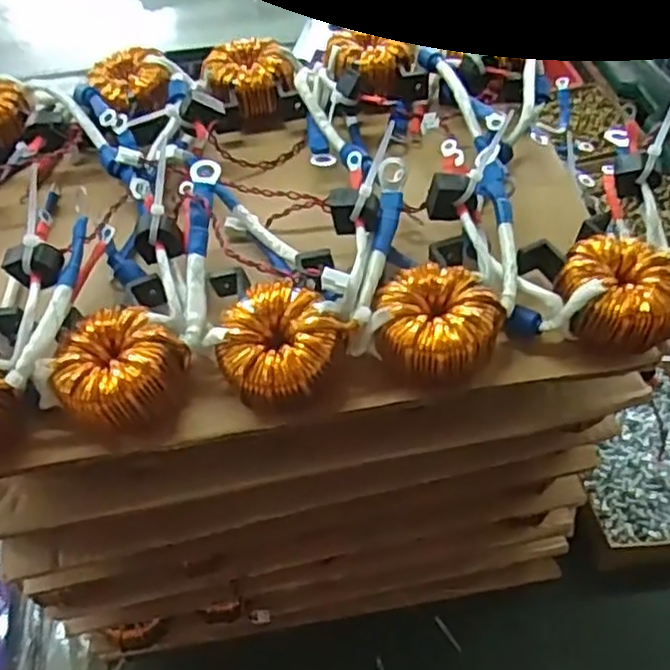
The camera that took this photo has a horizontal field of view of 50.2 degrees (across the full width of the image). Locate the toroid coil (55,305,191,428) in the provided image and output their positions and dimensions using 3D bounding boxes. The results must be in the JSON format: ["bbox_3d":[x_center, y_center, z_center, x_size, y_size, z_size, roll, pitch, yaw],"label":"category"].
[{"bbox_3d":[-0.107,0.017,0.350,0.055,0.031,0.056,-2,52,2],"label":"toroid coil"}]

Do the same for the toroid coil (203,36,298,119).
[{"bbox_3d":[-0.060,-0.180,0.501,0.059,0.025,0.059,-2,52,2],"label":"toroid coil"}]

